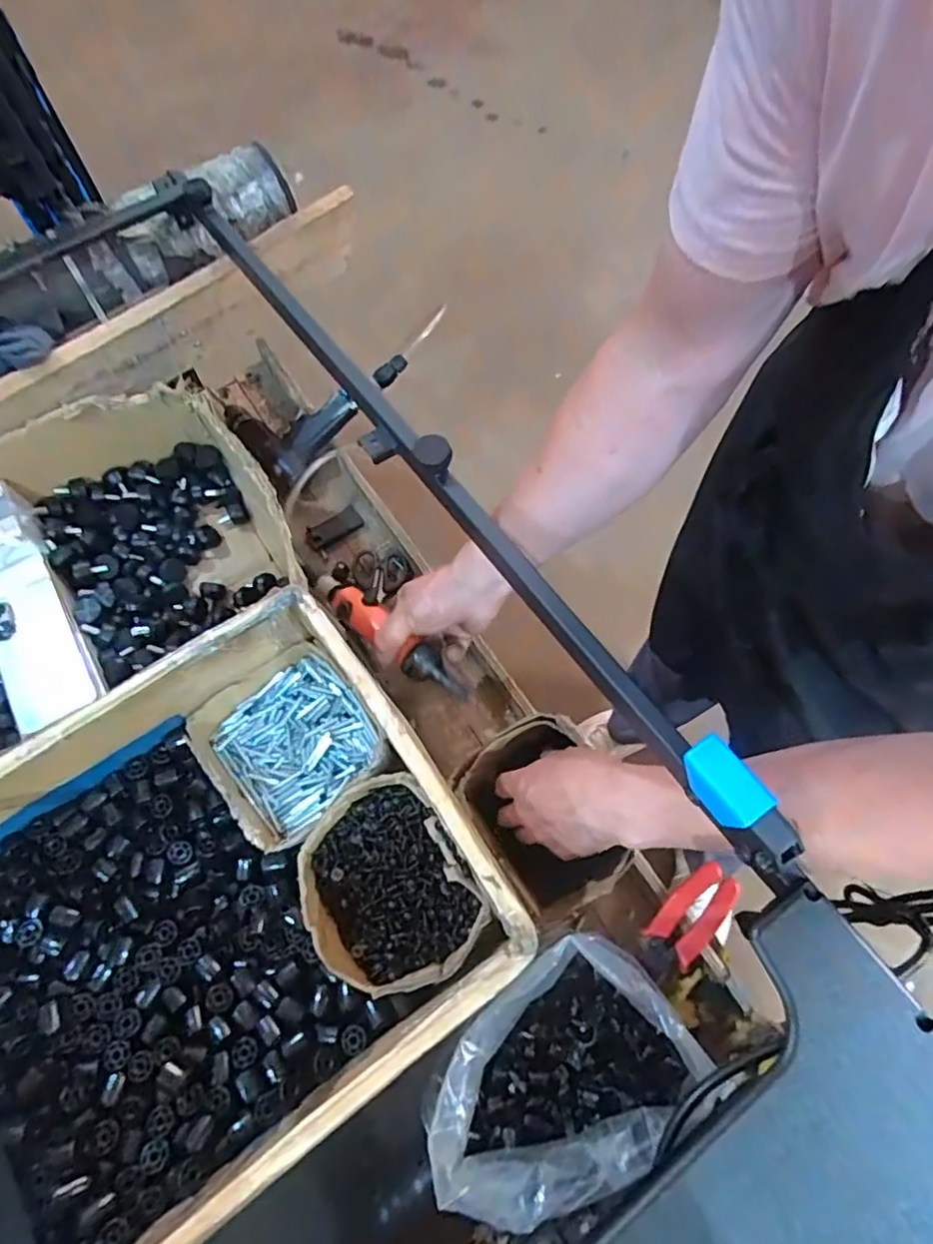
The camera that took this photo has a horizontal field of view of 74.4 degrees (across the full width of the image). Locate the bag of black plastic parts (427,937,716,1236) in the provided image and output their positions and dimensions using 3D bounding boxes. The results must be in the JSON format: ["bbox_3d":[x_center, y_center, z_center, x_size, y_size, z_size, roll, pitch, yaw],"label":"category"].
[{"bbox_3d":[0.061,0.305,0.414,0.179,0.073,0.121,-38,71,-14],"label":"bag of black plastic parts"}]

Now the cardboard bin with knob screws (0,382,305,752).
[{"bbox_3d":[-0.489,-0.010,0.633,0.600,0.145,0.292,-34,70,-12],"label":"cardboard bin with knob screws"}]

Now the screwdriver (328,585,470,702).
[{"bbox_3d":[-0.077,0.018,0.637,0.035,0.038,0.200,-43,62,-15],"label":"screwdriver"}]

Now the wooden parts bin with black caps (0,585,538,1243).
[{"bbox_3d":[-0.254,0.258,0.481,0.518,0.158,0.338,-34,70,-12],"label":"wooden parts bin with black caps"}]

